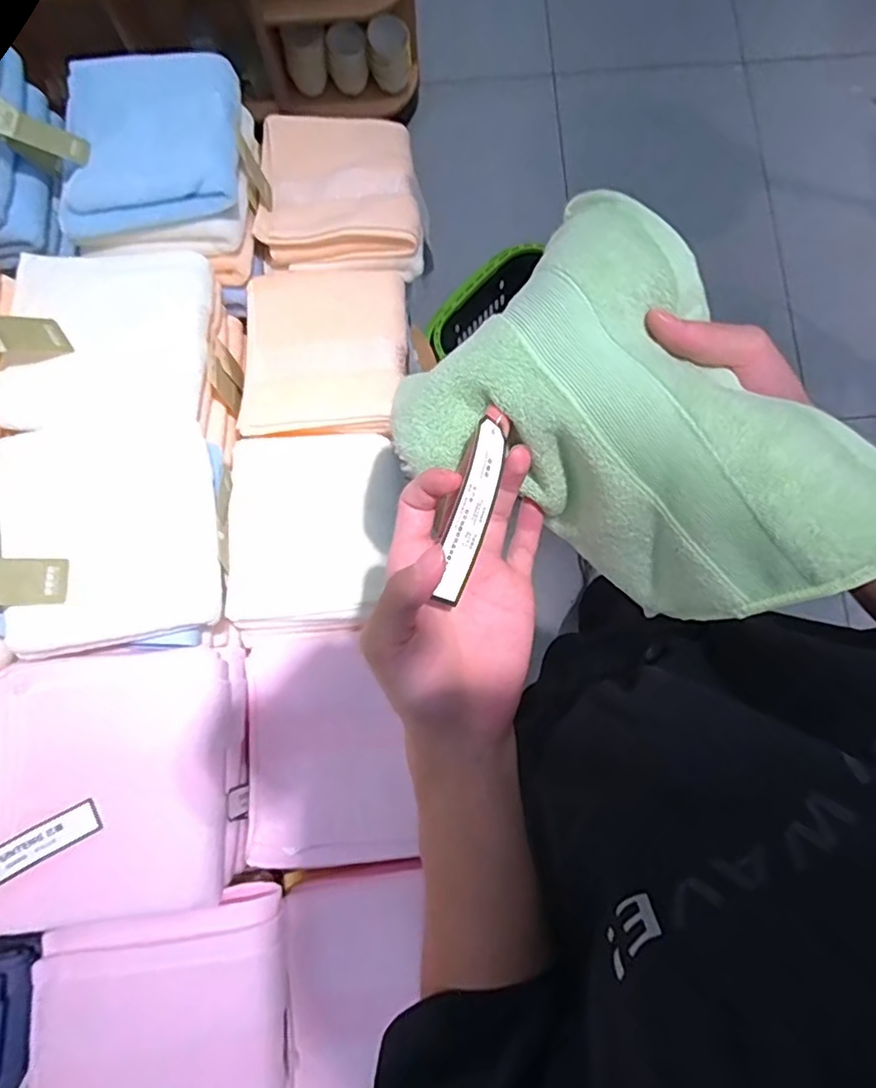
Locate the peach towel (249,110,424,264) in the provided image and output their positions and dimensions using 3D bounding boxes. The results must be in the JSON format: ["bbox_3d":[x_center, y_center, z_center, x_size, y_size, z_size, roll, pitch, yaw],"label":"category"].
[{"bbox_3d":[-0.109,-0.398,0.651,0.167,0.041,0.177,-2,79,0],"label":"peach towel"}]

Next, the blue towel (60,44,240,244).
[{"bbox_3d":[-0.280,-0.401,0.576,0.165,0.038,0.197,-8,79,-1],"label":"blue towel"}]

